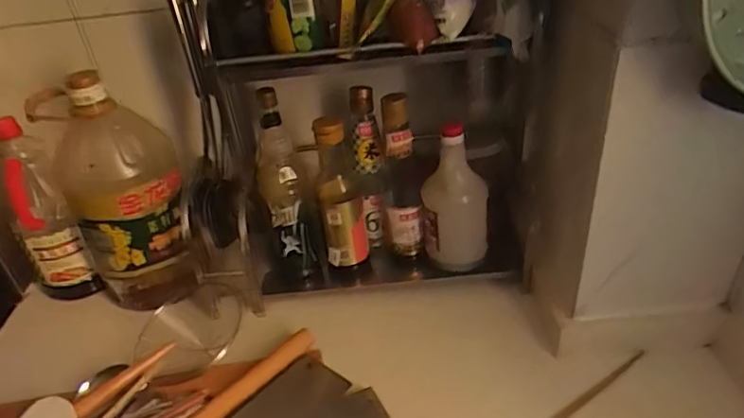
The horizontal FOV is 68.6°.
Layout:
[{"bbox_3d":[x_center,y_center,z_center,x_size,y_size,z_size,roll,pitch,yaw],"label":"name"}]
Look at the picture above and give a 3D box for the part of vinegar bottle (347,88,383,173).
[{"bbox_3d":[-0.008,-0.113,0.754,0.042,0.129,0.043,-3,35,4],"label":"part of vinegar bottle"}]

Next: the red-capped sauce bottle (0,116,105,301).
[{"bbox_3d":[-0.472,0.016,0.782,0.079,0.280,0.072,-32,42,-31],"label":"red-capped sauce bottle"}]

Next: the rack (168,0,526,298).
[{"bbox_3d":[-0.016,-0.123,0.744,0.408,0.451,0.208,-4,35,3],"label":"rack"}]

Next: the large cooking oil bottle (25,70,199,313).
[{"bbox_3d":[-0.341,-0.018,0.755,0.147,0.326,0.112,-21,38,-20],"label":"large cooking oil bottle"}]

